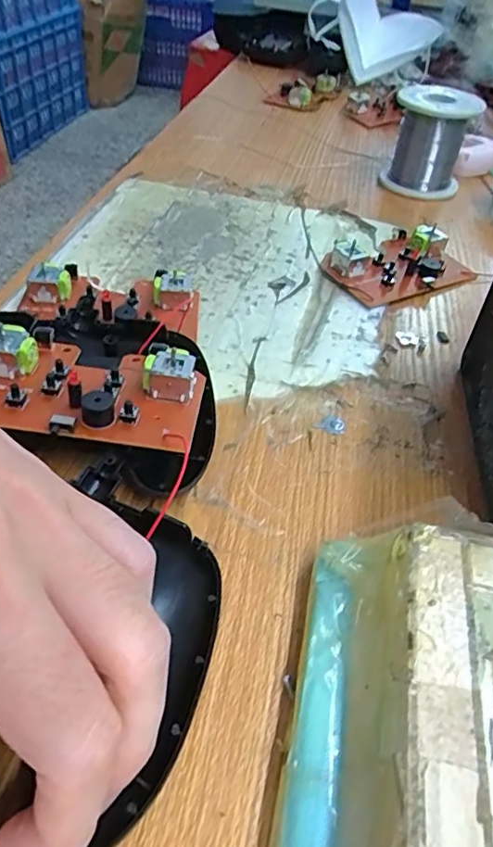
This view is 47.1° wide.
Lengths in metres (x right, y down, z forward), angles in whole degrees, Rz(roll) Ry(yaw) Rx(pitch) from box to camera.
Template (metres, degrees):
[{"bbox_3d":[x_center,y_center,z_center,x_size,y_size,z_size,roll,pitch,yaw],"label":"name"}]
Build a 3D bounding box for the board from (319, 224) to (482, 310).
[{"bbox_3d":[0.092,-0.098,0.344,0.085,0.017,0.054,-26,52,-27],"label":"board"}]

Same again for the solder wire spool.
[{"bbox_3d":[0.140,-0.215,0.433,0.062,0.065,0.064,13,45,9],"label":"solder wire spool"}]

